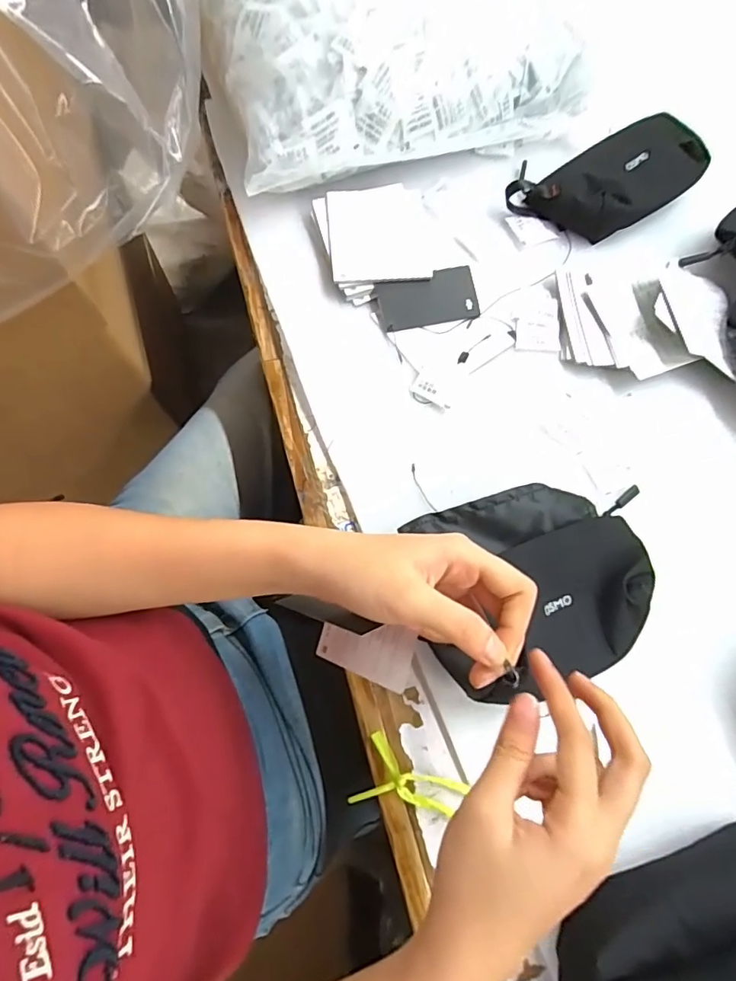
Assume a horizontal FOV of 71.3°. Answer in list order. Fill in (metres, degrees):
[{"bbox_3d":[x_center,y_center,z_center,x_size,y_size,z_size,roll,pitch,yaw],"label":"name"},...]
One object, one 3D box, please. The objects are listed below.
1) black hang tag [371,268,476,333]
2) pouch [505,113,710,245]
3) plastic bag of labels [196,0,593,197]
[{"bbox_3d":[0.055,-0.176,0.477,0.090,0.006,0.050,-12,82,-5],"label":"black hang tag"},{"bbox_3d":[0.246,-0.313,0.512,0.202,0.034,0.097,-34,77,-11],"label":"pouch"},{"bbox_3d":[-0.013,-0.524,0.534,0.356,0.095,0.436,-20,74,-8],"label":"plastic bag of labels"}]

